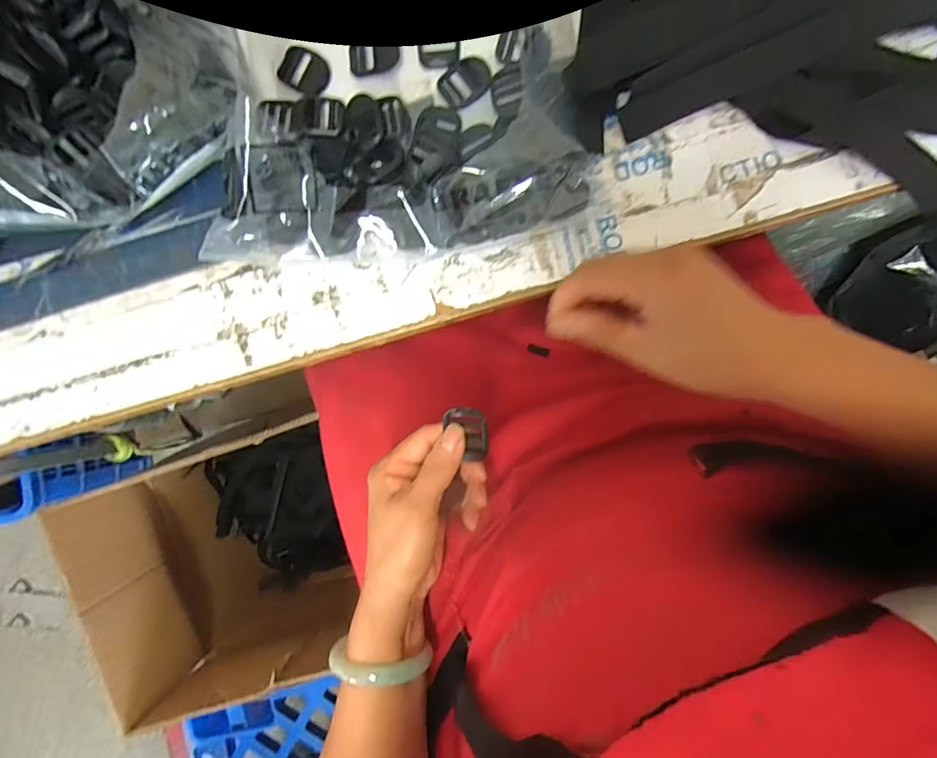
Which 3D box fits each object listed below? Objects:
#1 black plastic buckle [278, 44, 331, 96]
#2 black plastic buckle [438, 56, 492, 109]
[{"bbox_3d":[-0.125,-0.236,0.346,0.039,0.004,0.030,28,93,5],"label":"black plastic buckle"},{"bbox_3d":[-0.002,-0.221,0.337,0.037,0.004,0.030,-36,87,5],"label":"black plastic buckle"}]

